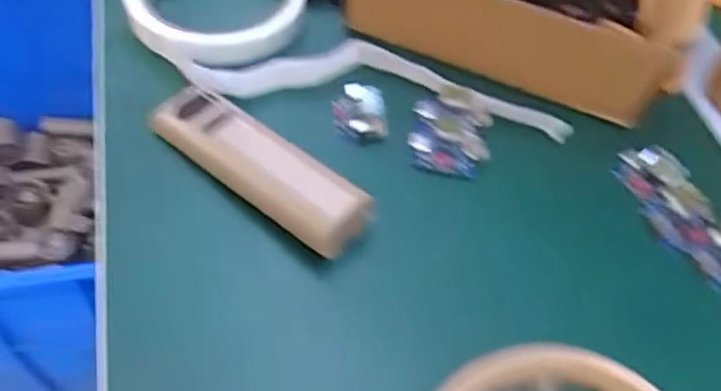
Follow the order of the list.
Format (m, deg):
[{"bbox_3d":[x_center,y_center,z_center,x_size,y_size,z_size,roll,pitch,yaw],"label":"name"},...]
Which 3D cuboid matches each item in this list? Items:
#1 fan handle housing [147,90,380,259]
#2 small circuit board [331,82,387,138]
[{"bbox_3d":[-0.044,-0.012,0.279,0.106,0.020,0.028,35,58,16],"label":"fan handle housing"},{"bbox_3d":[-0.001,-0.042,0.309,0.024,0.008,0.031,-2,55,-9],"label":"small circuit board"}]

